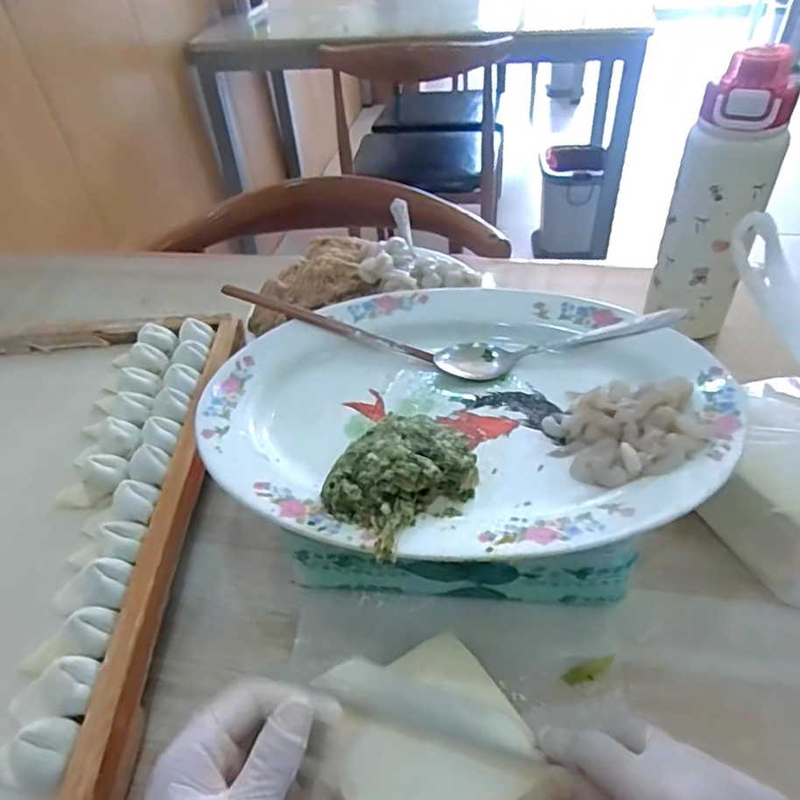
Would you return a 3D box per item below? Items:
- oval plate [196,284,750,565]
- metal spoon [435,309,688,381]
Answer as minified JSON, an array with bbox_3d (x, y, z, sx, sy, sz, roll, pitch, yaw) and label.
[{"bbox_3d":[0.040,0.001,0.403,0.332,0.040,0.244,-2,45,5],"label":"oval plate"},{"bbox_3d":[0.115,-0.041,0.437,0.175,0.028,0.032,-4,45,3],"label":"metal spoon"}]

